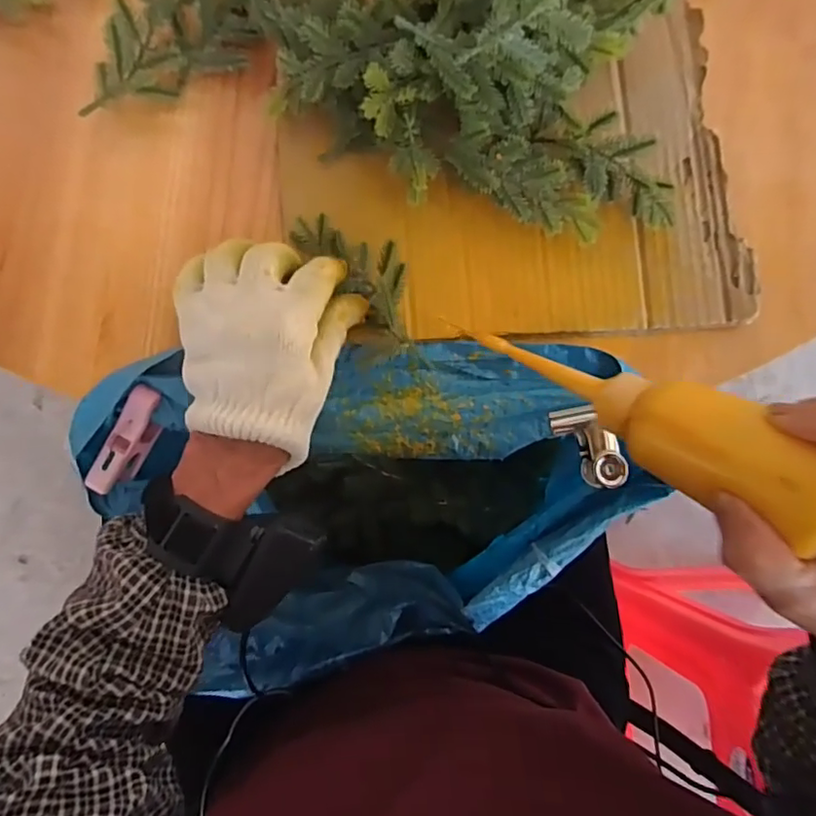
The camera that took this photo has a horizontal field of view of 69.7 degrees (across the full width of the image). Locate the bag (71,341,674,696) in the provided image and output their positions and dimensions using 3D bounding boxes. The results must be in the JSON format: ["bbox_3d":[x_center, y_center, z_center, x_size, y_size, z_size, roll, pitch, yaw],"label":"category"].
[{"bbox_3d":[-0.018,0.088,0.448,0.355,0.207,0.230,-7,83,-4],"label":"bag"}]

